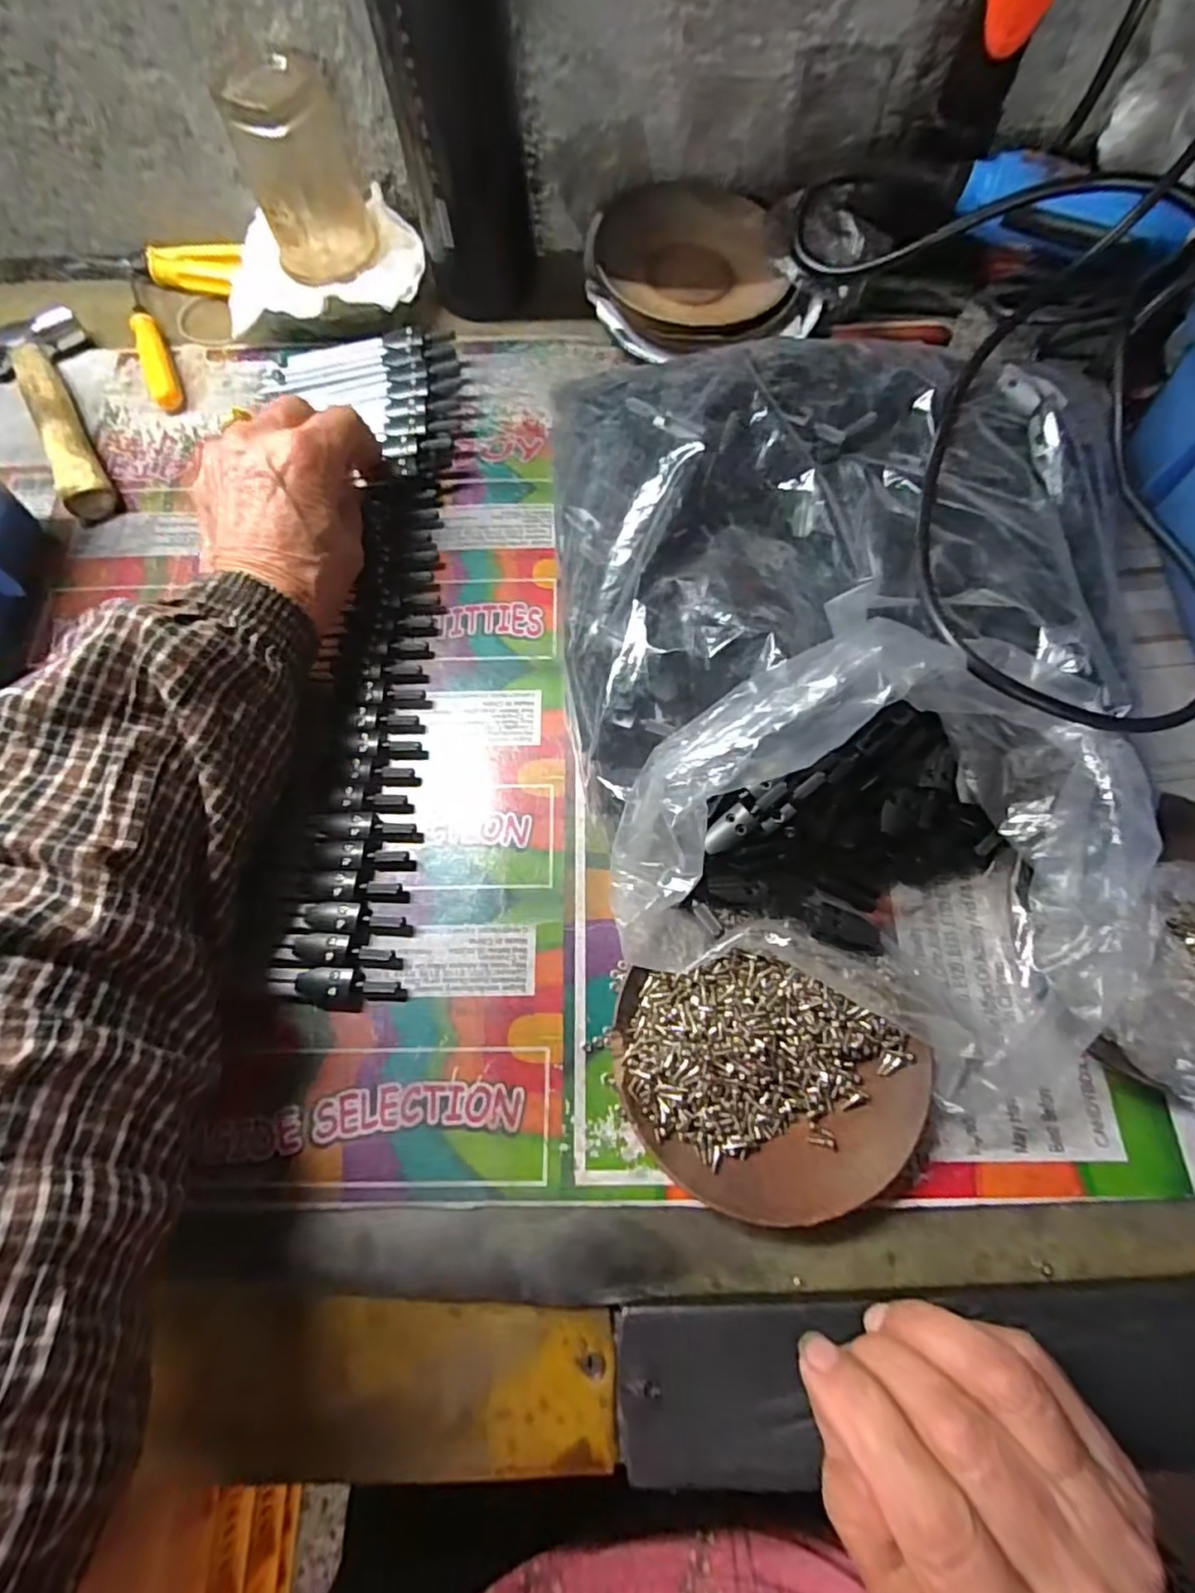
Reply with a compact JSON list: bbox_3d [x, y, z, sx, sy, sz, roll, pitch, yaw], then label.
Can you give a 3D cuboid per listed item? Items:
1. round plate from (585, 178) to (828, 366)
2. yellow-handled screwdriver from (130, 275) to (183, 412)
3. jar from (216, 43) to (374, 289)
[{"bbox_3d":[0.054,-0.319,0.389,0.123,0.023,0.130,0,70,0],"label":"round plate"},{"bbox_3d":[-0.271,-0.280,0.392,0.013,0.014,0.113,-21,71,-7],"label":"yellow-handled screwdriver"},{"bbox_3d":[-0.163,-0.347,0.359,0.061,0.078,0.058,-18,71,-6],"label":"jar"}]

